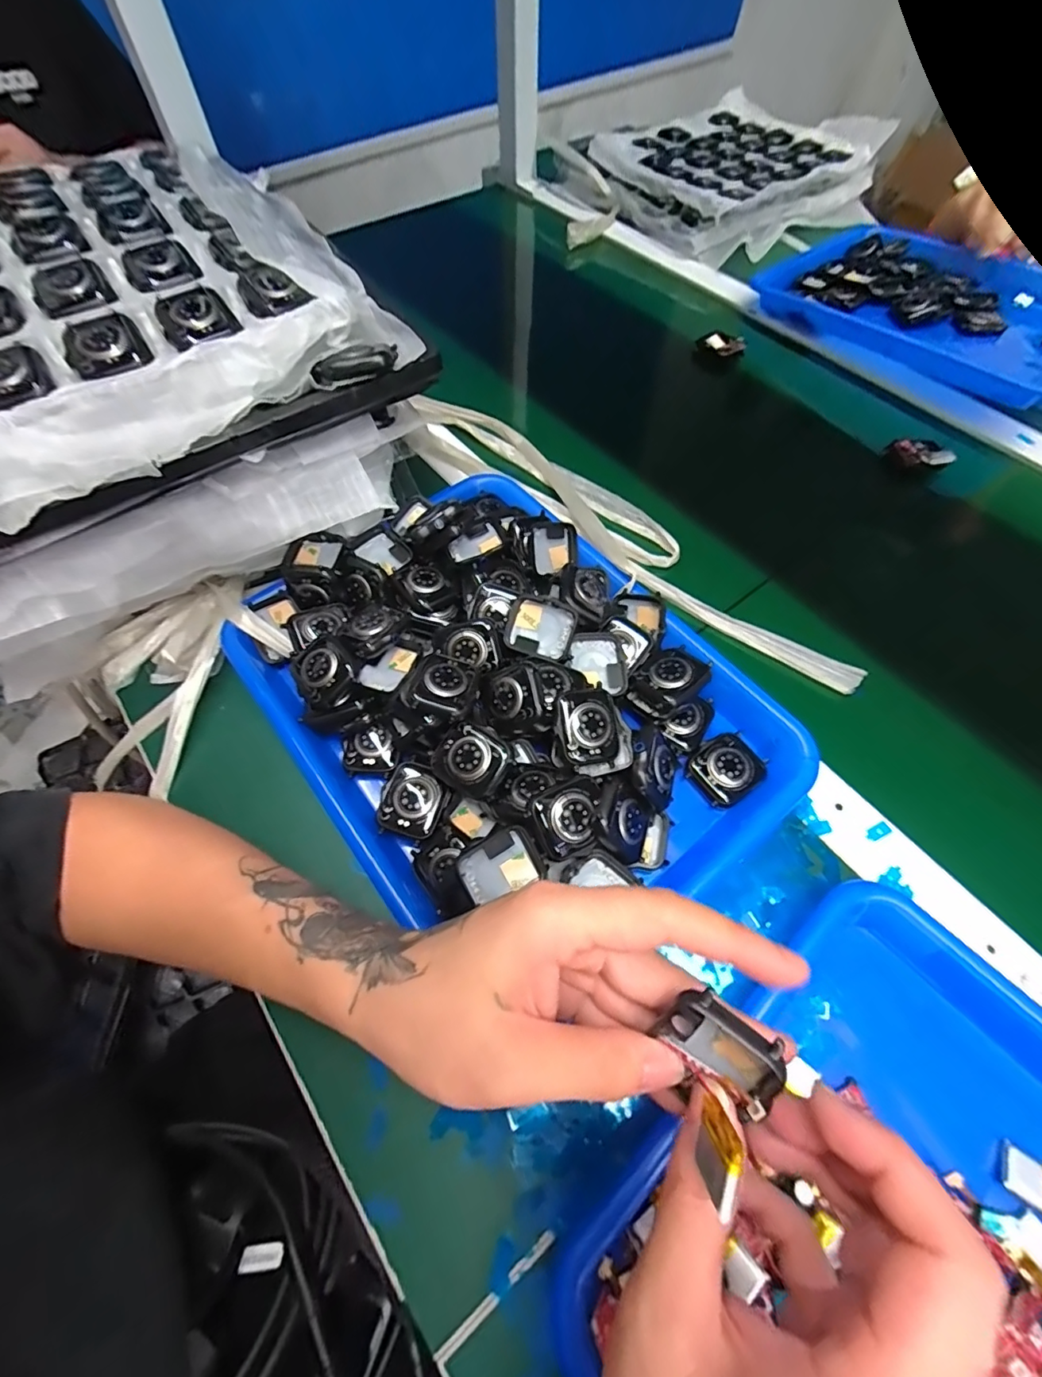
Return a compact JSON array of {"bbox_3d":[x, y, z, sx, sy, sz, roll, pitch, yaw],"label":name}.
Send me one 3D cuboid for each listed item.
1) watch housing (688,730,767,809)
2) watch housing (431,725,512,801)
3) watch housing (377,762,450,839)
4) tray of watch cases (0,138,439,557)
[{"bbox_3d":[0.128,0.048,0.316,0.045,0.008,0.038,-35,67,-17],"label":"watch housing"},{"bbox_3d":[-0.028,0.041,0.291,0.039,0.010,0.037,34,83,19],"label":"watch housing"},{"bbox_3d":[-0.063,0.066,0.300,0.038,0.007,0.039,20,64,11],"label":"watch housing"},{"bbox_3d":[-0.275,-0.261,0.346,0.298,0.069,0.343,-31,66,-15],"label":"tray of watch cases"}]

